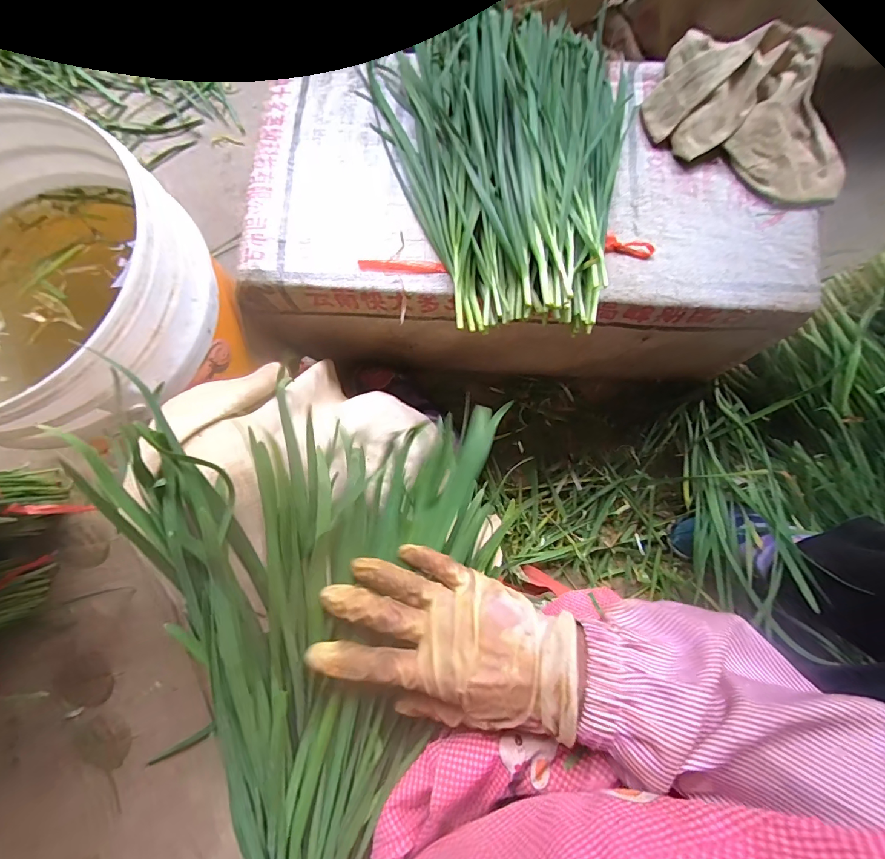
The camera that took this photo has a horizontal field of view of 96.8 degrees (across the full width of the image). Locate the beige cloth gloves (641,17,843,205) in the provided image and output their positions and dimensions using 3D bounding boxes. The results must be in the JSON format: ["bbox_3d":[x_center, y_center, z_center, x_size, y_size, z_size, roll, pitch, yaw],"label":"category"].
[{"bbox_3d":[0.368,-0.379,0.454,0.238,0.048,0.194,21,81,4],"label":"beige cloth gloves"}]

